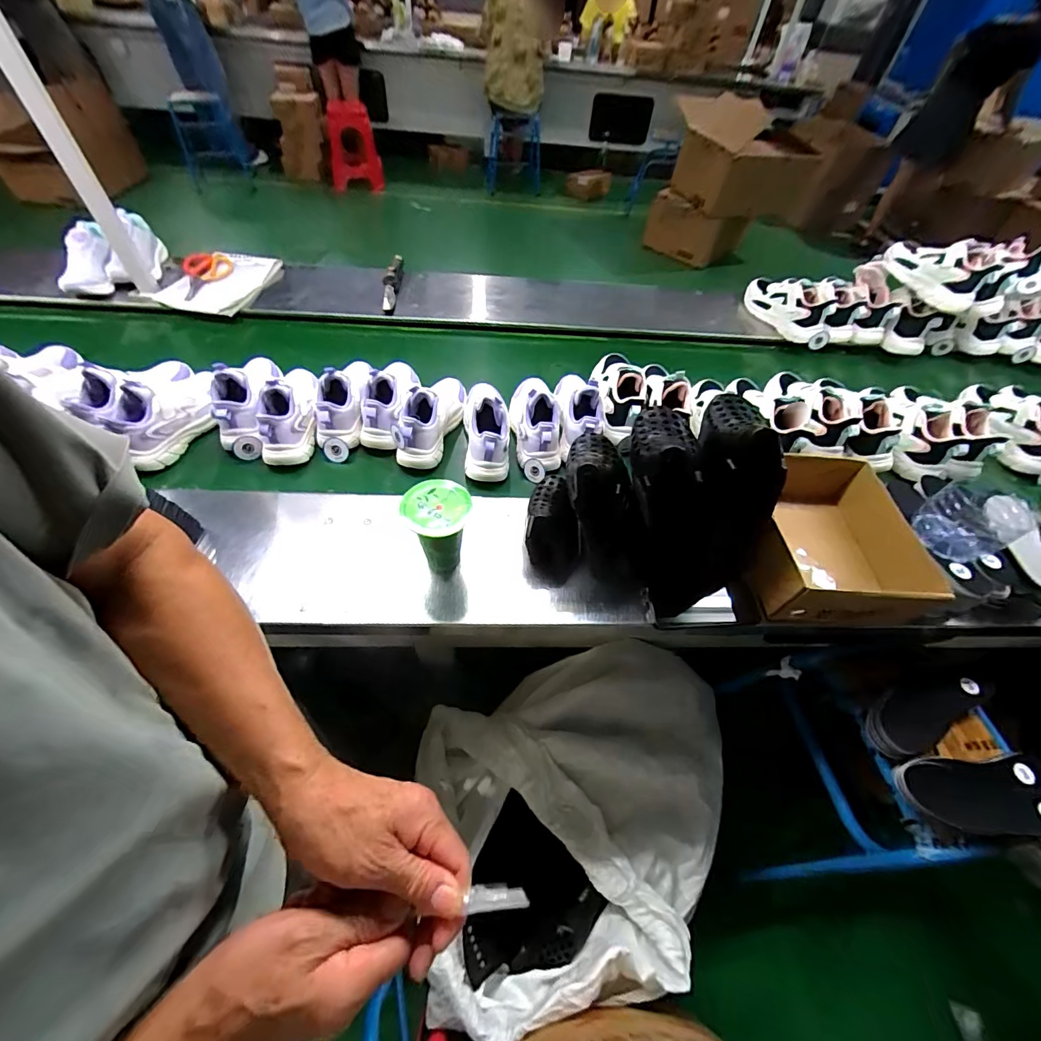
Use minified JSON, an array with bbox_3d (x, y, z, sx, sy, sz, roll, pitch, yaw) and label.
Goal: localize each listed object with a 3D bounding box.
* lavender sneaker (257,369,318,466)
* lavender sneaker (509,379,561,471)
[{"bbox_3d":[-0.445,-0.226,0.835,0.099,0.098,0.232,-11,56,-10],"label":"lavender sneaker"},{"bbox_3d":[0.030,-0.219,0.865,0.096,0.108,0.242,-1,55,-3],"label":"lavender sneaker"}]

